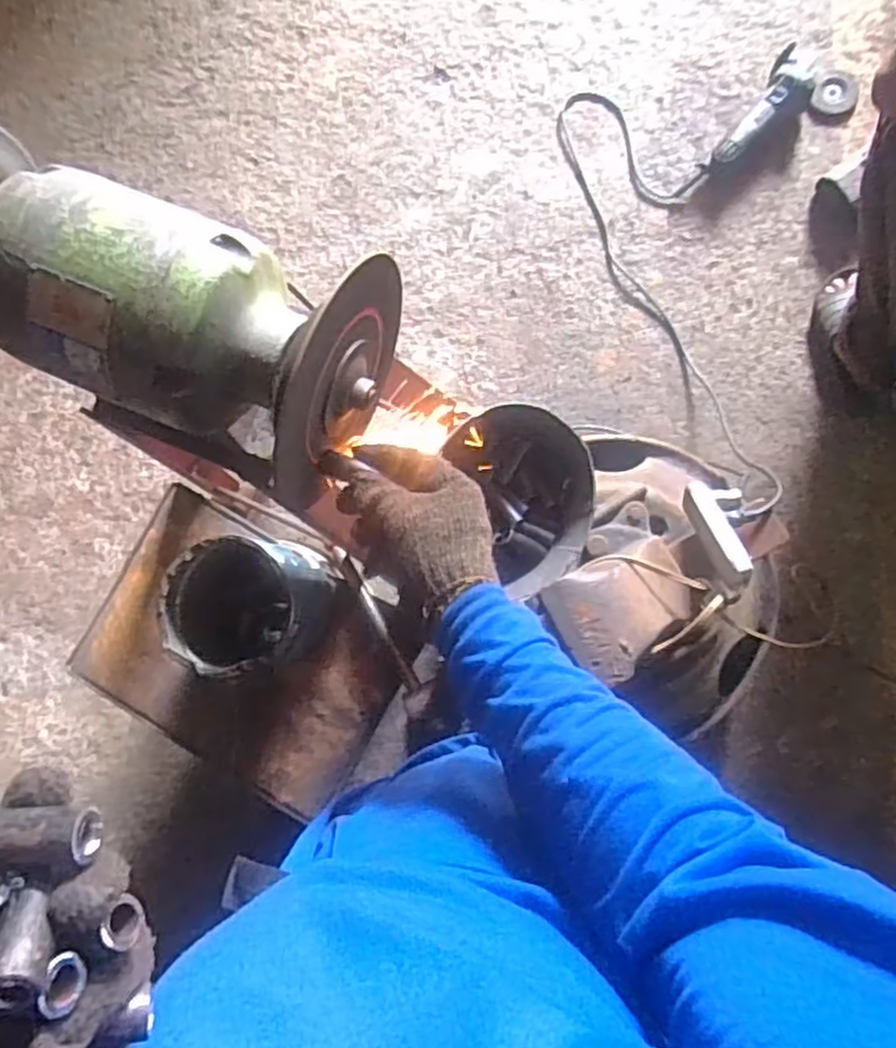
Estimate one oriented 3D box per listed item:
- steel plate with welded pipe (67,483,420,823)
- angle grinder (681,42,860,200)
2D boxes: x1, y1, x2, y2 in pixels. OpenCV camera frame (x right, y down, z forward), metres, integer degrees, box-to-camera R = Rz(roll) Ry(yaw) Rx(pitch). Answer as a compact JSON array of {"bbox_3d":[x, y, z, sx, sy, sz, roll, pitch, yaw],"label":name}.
[{"bbox_3d":[-0.301,0.168,1.004,0.445,0.166,0.339,32,88,7],"label":"steel plate with welded pipe"},{"bbox_3d":[0.616,-0.748,1.380,0.163,0.081,0.388,44,90,8],"label":"angle grinder"}]

